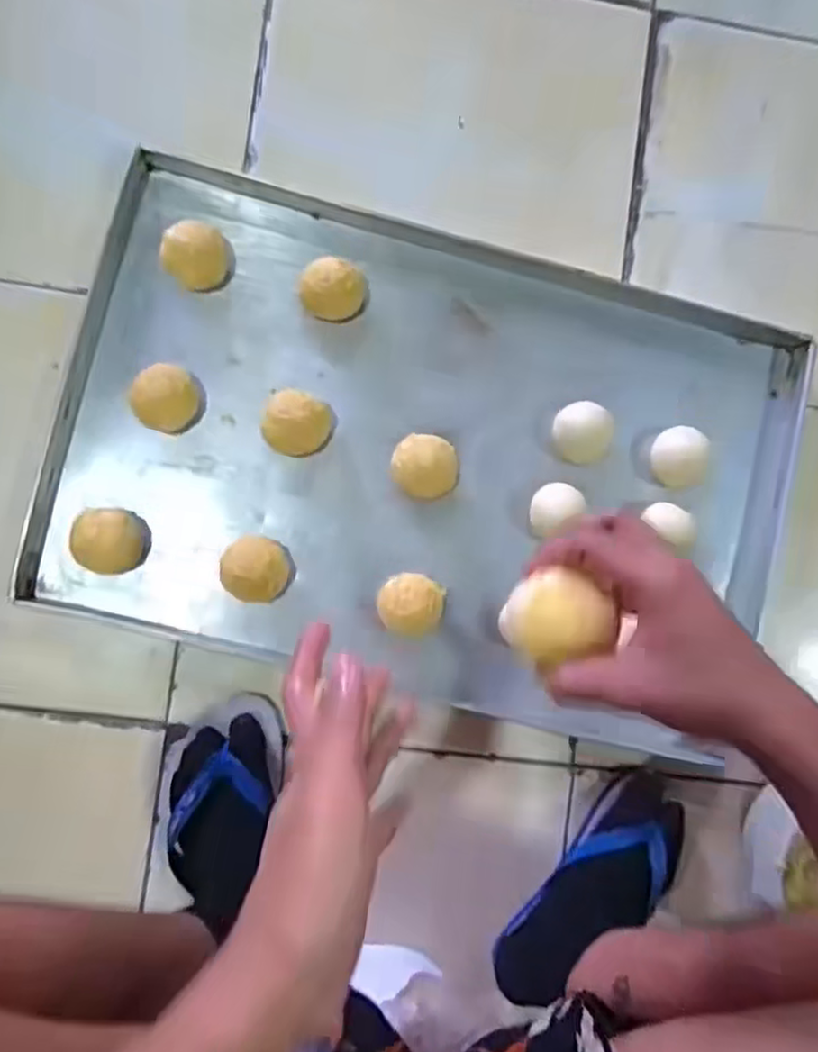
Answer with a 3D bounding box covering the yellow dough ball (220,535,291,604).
[{"bbox_3d":[-0.145,0.043,0.642,0.059,0.045,0.059,0,86,-6],"label":"yellow dough ball"}]

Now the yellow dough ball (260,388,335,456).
[{"bbox_3d":[-0.108,-0.096,0.647,0.060,0.051,0.055,0,86,-6],"label":"yellow dough ball"}]

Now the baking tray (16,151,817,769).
[{"bbox_3d":[0.026,-0.062,0.657,0.698,0.052,0.444,15,83,-3],"label":"baking tray"}]

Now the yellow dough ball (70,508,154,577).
[{"bbox_3d":[-0.280,0.015,0.632,0.060,0.038,0.060,1,86,-6],"label":"yellow dough ball"}]

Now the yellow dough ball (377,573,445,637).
[{"bbox_3d":[0.002,0.075,0.645,0.061,0.054,0.057,0,86,-6],"label":"yellow dough ball"}]

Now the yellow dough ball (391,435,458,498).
[{"bbox_3d":[0.016,-0.056,0.661,0.064,0.039,0.061,0,86,-6],"label":"yellow dough ball"}]

